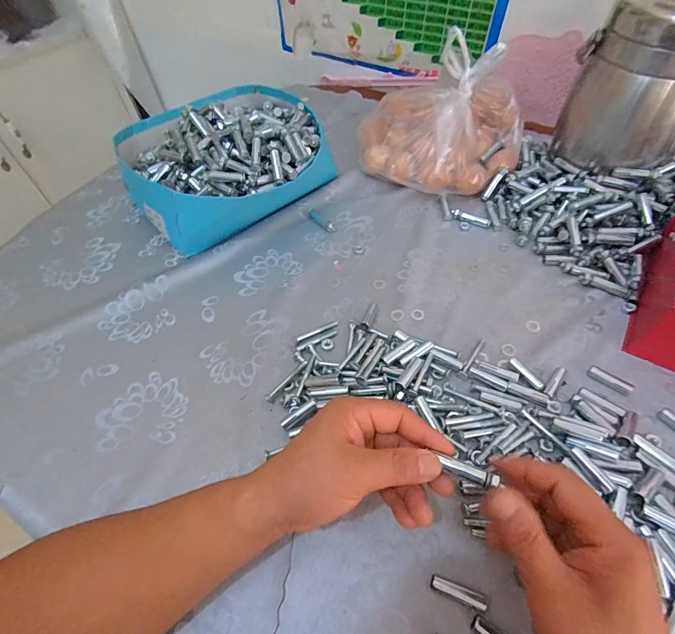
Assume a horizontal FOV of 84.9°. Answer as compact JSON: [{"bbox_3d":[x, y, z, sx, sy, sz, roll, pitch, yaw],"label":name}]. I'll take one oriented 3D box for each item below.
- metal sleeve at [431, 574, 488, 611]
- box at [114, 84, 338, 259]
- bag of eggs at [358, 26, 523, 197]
[{"bbox_3d":[0.091,0.206,0.276,0.040,0.010,0.009,17,57,14],"label":"metal sleeve"},{"bbox_3d":[-0.166,-0.248,0.558,0.295,0.114,0.277,-19,56,-11],"label":"box"},{"bbox_3d":[0.152,-0.294,0.547,0.227,0.160,0.178,30,61,22],"label":"bag of eggs"}]

